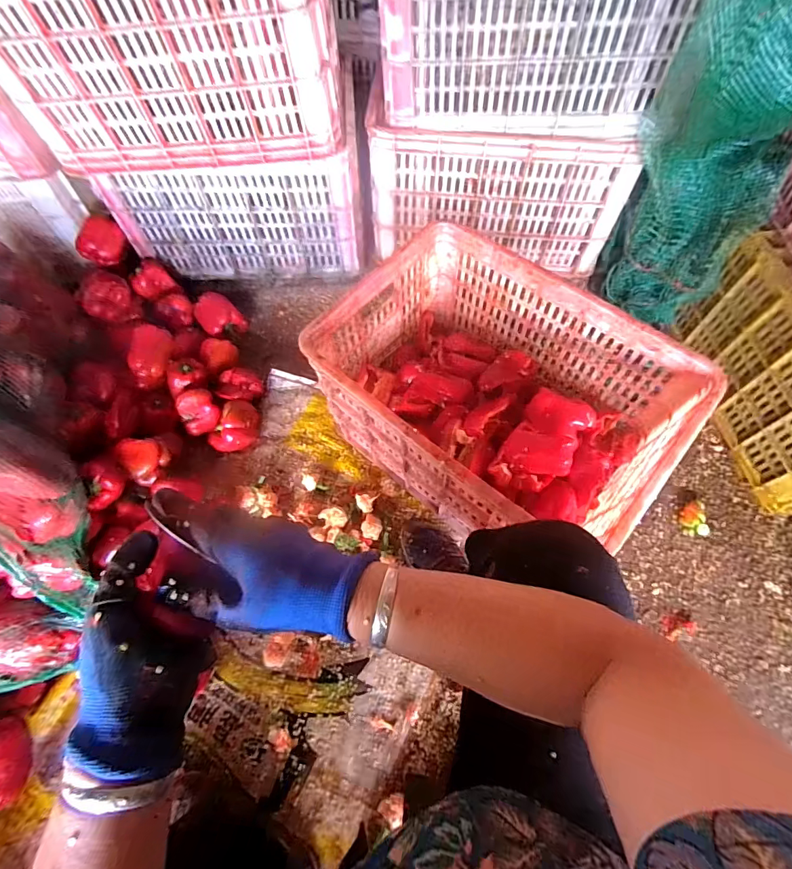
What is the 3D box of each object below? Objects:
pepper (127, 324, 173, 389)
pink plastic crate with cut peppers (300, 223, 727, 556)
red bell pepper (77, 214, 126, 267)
[{"bbox_3d":[-0.485,-0.158,0.859,0.064,0.059,0.118,-8,65,-1],"label":"pepper"},{"bbox_3d":[0.157,-0.046,0.748,0.501,0.295,0.355,37,71,18],"label":"pink plastic crate with cut peppers"},{"bbox_3d":[-0.621,-0.405,0.910,0.074,0.065,0.084,27,69,14],"label":"red bell pepper"}]

